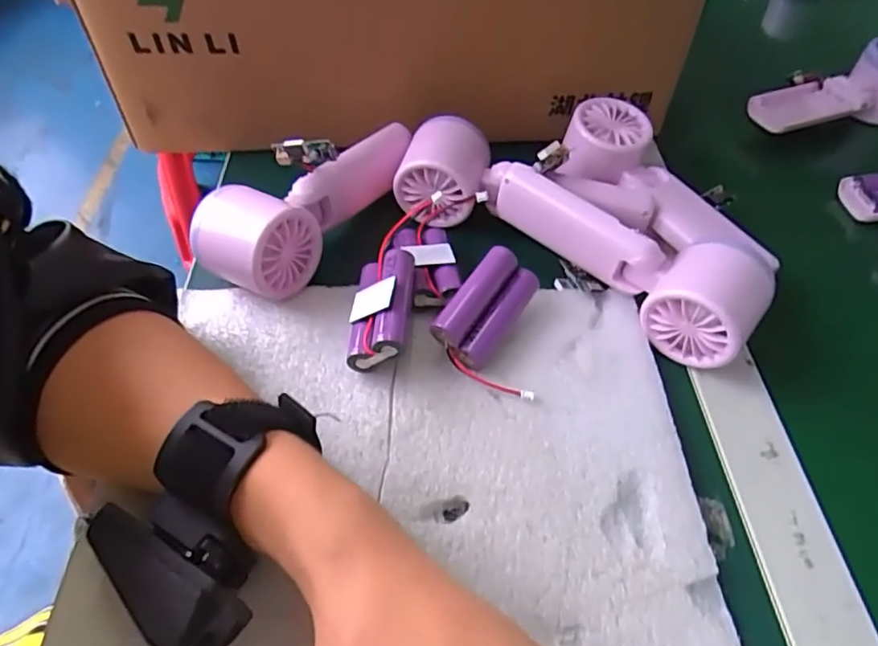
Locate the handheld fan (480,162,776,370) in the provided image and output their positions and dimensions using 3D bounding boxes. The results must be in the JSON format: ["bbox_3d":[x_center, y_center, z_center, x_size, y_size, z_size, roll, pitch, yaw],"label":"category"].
[{"bbox_3d":[0.104,-0.050,0.353,0.184,0.051,0.058,34,58,30],"label":"handheld fan"}]

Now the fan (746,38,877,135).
[{"bbox_3d":[0.334,-0.199,0.497,0.157,0.051,0.058,-18,49,-13],"label":"fan"}]

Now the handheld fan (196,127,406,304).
[{"bbox_3d":[-0.082,-0.085,0.376,0.061,0.055,0.160,21,52,21],"label":"handheld fan"}]

